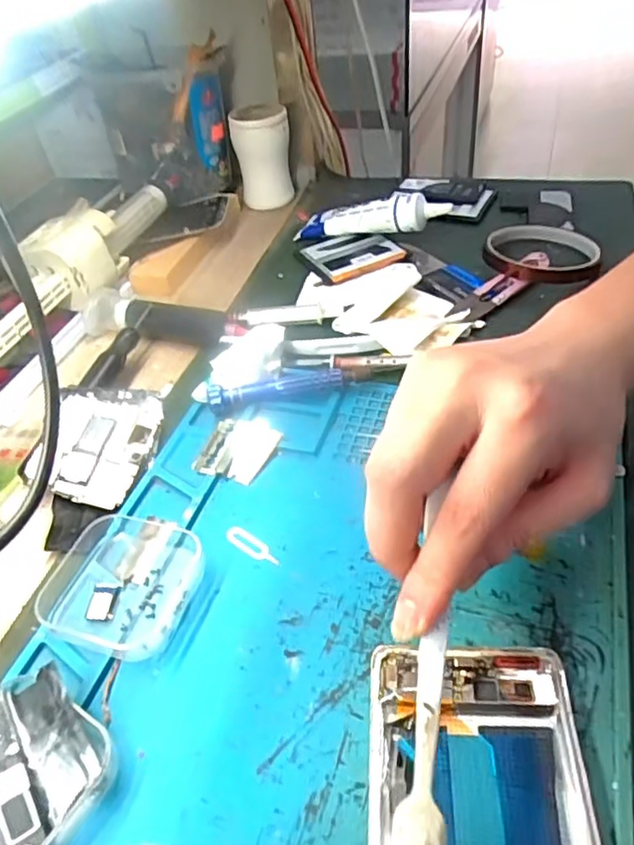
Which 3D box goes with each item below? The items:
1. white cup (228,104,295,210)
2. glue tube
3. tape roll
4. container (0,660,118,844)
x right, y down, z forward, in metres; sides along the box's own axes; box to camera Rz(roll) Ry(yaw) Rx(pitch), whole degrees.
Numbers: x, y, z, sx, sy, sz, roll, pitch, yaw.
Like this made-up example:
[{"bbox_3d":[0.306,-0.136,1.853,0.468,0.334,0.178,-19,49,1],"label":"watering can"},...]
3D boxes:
[{"bbox_3d":[-0.051,-0.254,0.595,0.053,0.078,0.045,-11,43,-4],"label":"white cup"},{"bbox_3d":[0.044,-0.173,0.521,0.131,0.031,0.028,2,42,29],"label":"glue tube"},{"bbox_3d":[0.170,-0.131,0.476,0.081,0.015,0.087,6,44,13],"label":"tape roll"},{"bbox_3d":[-0.115,0.132,0.231,0.065,0.022,0.068,29,53,32],"label":"container"}]

